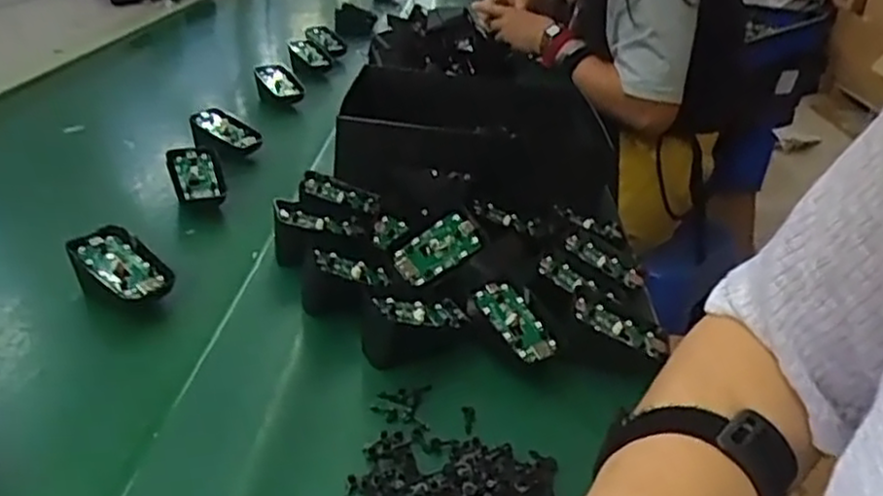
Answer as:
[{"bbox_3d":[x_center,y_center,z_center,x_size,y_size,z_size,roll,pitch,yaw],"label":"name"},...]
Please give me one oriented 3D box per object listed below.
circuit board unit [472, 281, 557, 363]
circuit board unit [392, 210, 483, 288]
[{"bbox_3d":[0.048,0.048,0.482,0.031,0.005,0.064,-18,54,-33],"label":"circuit board unit"},{"bbox_3d":[-0.003,0.001,0.527,0.066,0.007,0.034,-30,80,-18],"label":"circuit board unit"}]

